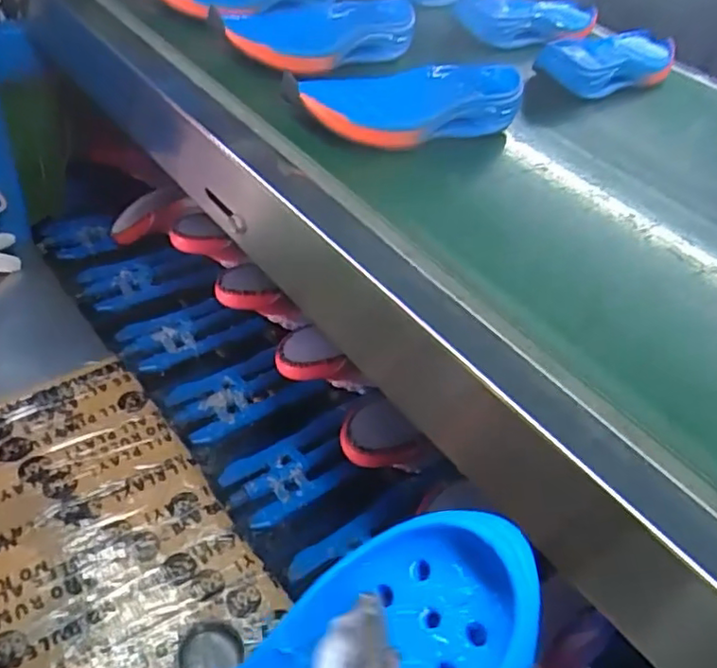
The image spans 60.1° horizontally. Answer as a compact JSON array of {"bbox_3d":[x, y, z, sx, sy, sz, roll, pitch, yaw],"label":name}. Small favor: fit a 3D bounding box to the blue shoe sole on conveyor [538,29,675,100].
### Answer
[{"bbox_3d":[0.304,-0.326,0.741,0.093,0.040,0.248,32,46,26],"label":"blue shoe sole on conveyor"}]

